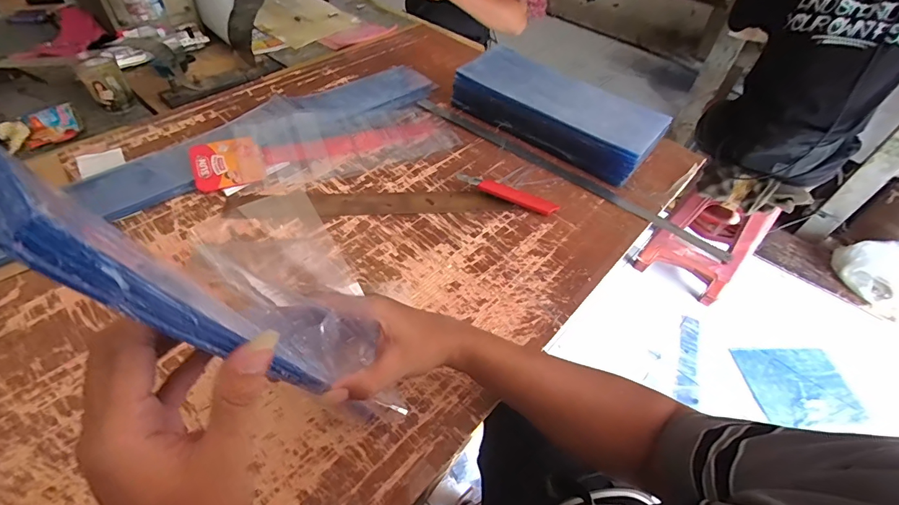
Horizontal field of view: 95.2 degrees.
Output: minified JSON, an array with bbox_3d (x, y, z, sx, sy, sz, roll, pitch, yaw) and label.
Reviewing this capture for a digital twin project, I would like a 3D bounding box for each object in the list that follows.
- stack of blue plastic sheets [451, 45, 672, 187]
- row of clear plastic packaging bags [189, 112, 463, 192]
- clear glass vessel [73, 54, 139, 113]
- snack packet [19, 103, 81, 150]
[{"bbox_3d":[0.200,-0.271,0.781,0.382,0.085,0.156,34,55,22],"label":"stack of blue plastic sheets"},{"bbox_3d":[-0.198,-0.188,0.711,0.440,0.040,0.128,-19,54,-20],"label":"row of clear plastic packaging bags"},{"bbox_3d":[-0.617,-0.299,0.743,0.064,0.077,0.077,-29,58,-26],"label":"clear glass vessel"},{"bbox_3d":[-0.696,-0.225,0.717,0.074,0.013,0.101,-28,57,-26],"label":"snack packet"}]

